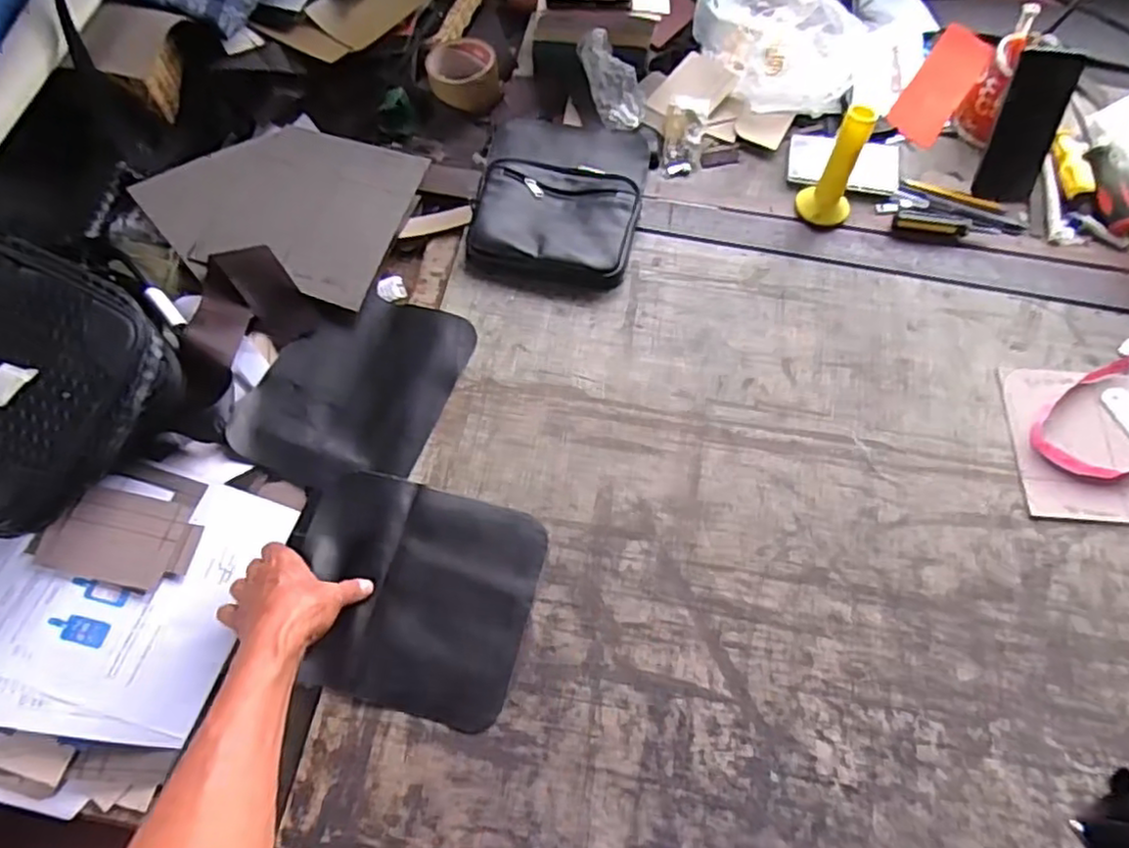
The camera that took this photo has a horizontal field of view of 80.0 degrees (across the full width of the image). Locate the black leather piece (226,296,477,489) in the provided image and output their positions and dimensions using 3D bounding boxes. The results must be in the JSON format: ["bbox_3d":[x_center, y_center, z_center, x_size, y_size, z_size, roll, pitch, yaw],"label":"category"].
[{"bbox_3d":[-0.214,-0.037,0.705,0.197,0.032,0.227,19,68,8],"label":"black leather piece"}]

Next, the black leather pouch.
[{"bbox_3d":[-0.007,-0.280,0.801,0.194,0.035,0.240,11,67,4],"label":"black leather pouch"}]

